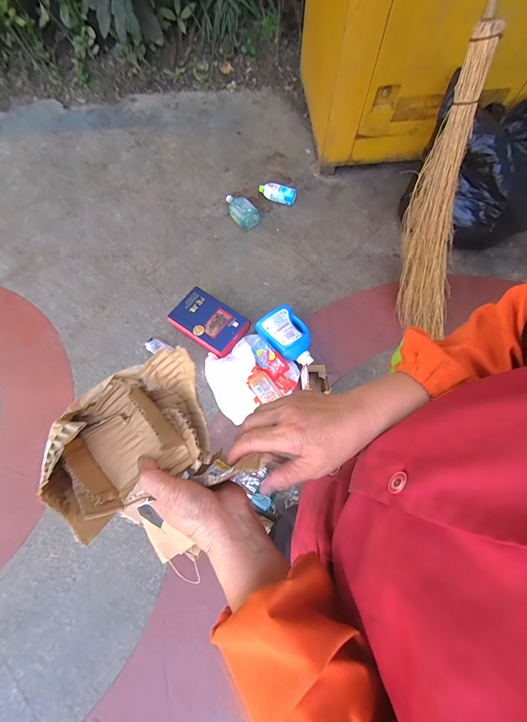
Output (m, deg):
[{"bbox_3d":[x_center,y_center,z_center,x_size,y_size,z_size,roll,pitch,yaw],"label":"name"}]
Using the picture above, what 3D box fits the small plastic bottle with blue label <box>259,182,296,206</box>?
[{"bbox_3d":[0.073,-0.872,1.586,0.198,0.066,0.090,20,73,8],"label":"small plastic bottle with blue label"}]

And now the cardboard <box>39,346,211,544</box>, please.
[{"bbox_3d":[-0.125,0.068,0.290,0.156,0.075,0.113,-30,73,-8],"label":"cardboard"}]

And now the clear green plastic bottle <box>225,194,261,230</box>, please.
[{"bbox_3d":[-0.115,-0.758,1.536,0.107,0.076,0.208,-41,75,-12],"label":"clear green plastic bottle"}]

